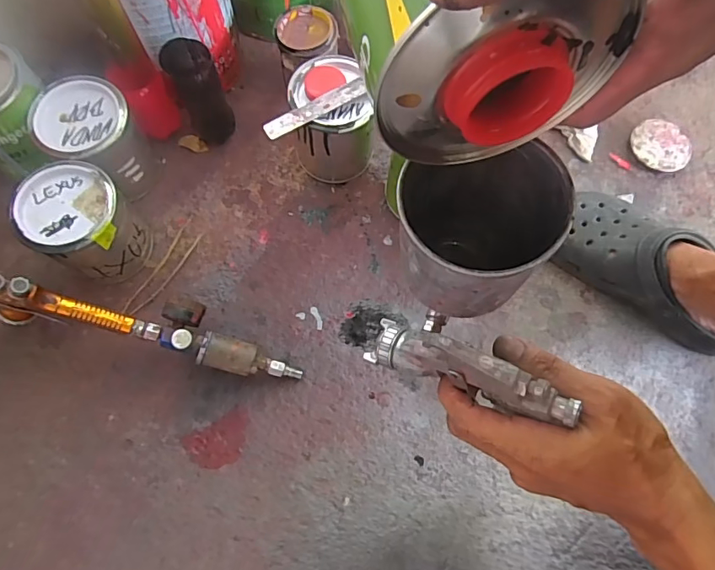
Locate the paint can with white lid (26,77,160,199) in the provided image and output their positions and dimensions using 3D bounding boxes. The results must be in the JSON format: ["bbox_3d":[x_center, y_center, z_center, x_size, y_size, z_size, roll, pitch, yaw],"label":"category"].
[{"bbox_3d":[-0.304,-0.169,0.564,0.107,0.108,0.099,36,77,8],"label":"paint can with white lid"}]

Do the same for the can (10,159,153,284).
[{"bbox_3d":[-0.296,-0.065,0.531,0.111,0.114,0.101,0,75,-2],"label":"can"}]

